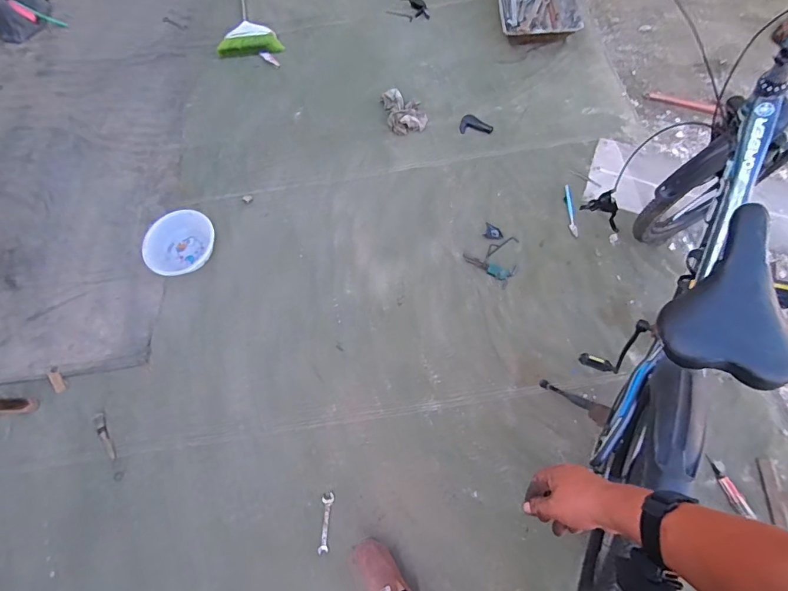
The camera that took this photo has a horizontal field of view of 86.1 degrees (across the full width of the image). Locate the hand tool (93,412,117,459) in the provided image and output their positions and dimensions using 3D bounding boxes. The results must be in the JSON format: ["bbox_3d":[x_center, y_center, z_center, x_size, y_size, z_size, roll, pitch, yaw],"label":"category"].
[{"bbox_3d":[-0.861,0.420,1.257,0.032,0.009,0.150,-28,73,-8],"label":"hand tool"}]

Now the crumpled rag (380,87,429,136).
[{"bbox_3d":[0.039,-0.719,1.611,0.148,0.047,0.215,-16,72,-5],"label":"crumpled rag"}]

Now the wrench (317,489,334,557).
[{"bbox_3d":[-0.190,0.632,1.172,0.034,0.006,0.151,1,71,1],"label":"wrench"}]

